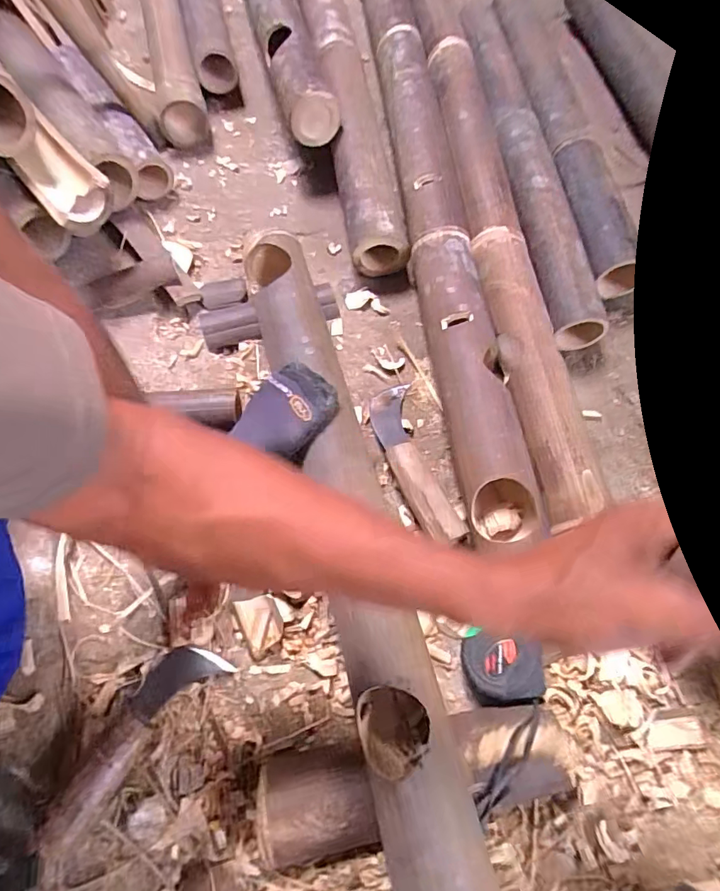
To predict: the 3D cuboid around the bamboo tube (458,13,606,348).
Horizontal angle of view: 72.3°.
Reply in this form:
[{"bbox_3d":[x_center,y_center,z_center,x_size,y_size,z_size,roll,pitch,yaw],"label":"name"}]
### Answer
[{"bbox_3d":[0.232,-0.443,0.757,0.087,0.079,0.660,-7,67,-2],"label":"bamboo tube"}]

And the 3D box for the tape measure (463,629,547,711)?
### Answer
[{"bbox_3d":[0.142,0.218,0.490,0.081,0.040,0.071,-15,60,21],"label":"tape measure"}]

